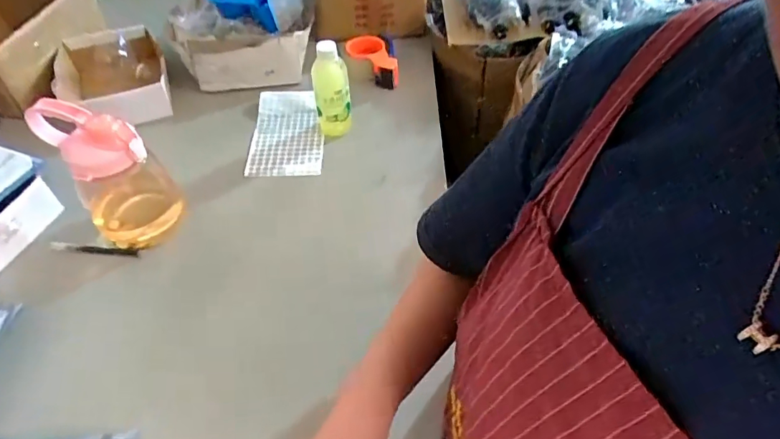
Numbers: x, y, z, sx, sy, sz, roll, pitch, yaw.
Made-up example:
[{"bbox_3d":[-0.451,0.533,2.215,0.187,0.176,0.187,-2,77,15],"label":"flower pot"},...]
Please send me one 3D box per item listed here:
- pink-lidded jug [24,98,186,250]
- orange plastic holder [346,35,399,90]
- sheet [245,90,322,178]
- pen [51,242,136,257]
[{"bbox_3d":[-0.370,-0.058,0.635,0.116,0.215,0.110,-31,56,-23],"label":"pink-lidded jug"},{"bbox_3d":[-0.032,-0.318,0.935,0.093,0.066,0.147,-10,51,-8],"label":"orange plastic holder"},{"bbox_3d":[-0.183,-0.157,0.833,0.126,0.017,0.221,-5,57,4],"label":"sheet"},{"bbox_3d":[-0.422,0.042,0.664,0.120,0.015,0.014,6,50,4],"label":"pen"}]

